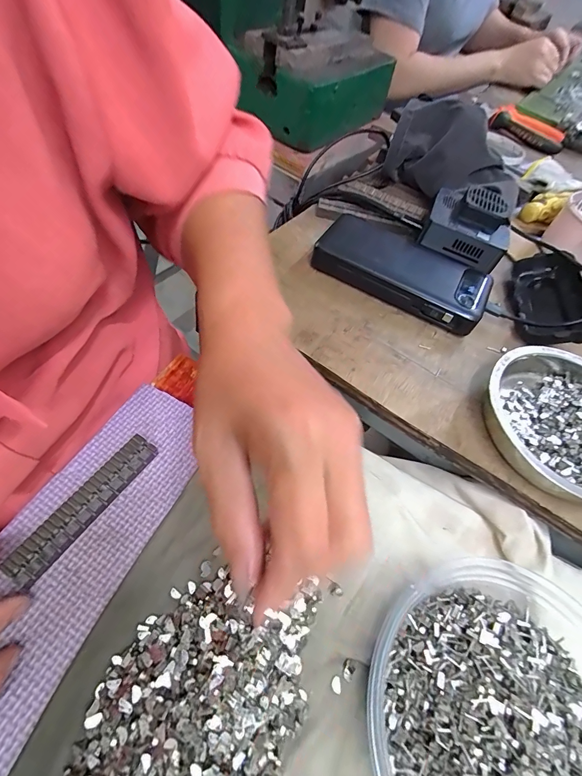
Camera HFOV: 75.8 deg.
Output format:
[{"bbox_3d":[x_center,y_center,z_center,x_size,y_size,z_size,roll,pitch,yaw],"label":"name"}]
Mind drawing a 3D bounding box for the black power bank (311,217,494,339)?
[{"bbox_3d":[0.100,-0.107,0.333,0.150,0.029,0.066,27,59,14],"label":"black power bank"}]

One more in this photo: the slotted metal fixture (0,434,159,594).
[{"bbox_3d":[-0.121,0.068,0.222,0.021,0.005,0.096,29,56,15],"label":"slotted metal fixture"}]

